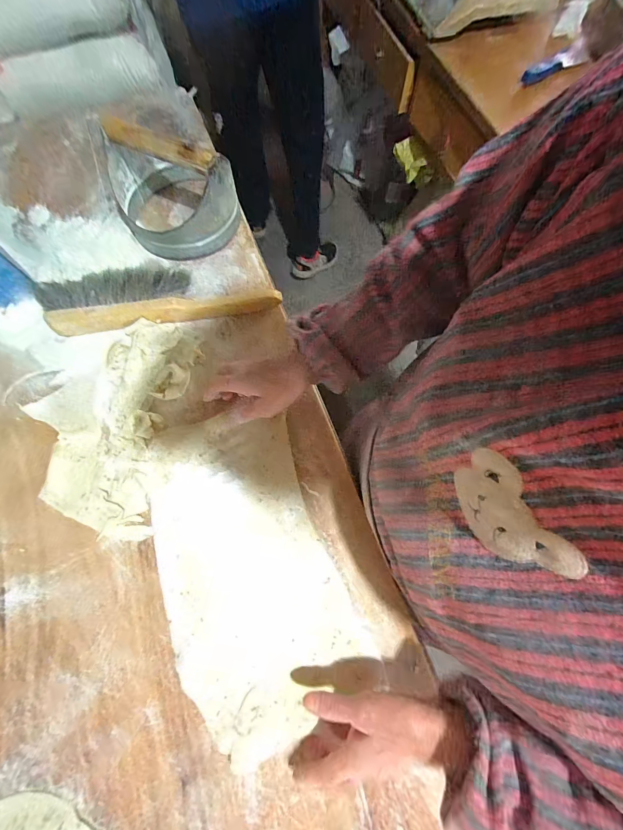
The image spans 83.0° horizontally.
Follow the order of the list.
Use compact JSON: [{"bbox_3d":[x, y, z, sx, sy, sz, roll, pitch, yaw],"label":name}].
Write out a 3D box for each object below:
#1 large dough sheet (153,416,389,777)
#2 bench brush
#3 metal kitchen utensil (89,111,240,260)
[{"bbox_3d":[-0.073,0.166,0.406,0.192,0.012,0.349,-22,72,-8],"label":"large dough sheet"},{"bbox_3d":[-0.222,-0.175,0.510,0.321,0.039,0.090,-8,71,-3],"label":"bench brush"},{"bbox_3d":[-0.204,-0.340,0.519,0.168,0.133,0.158,-20,72,-7],"label":"metal kitchen utensil"}]

